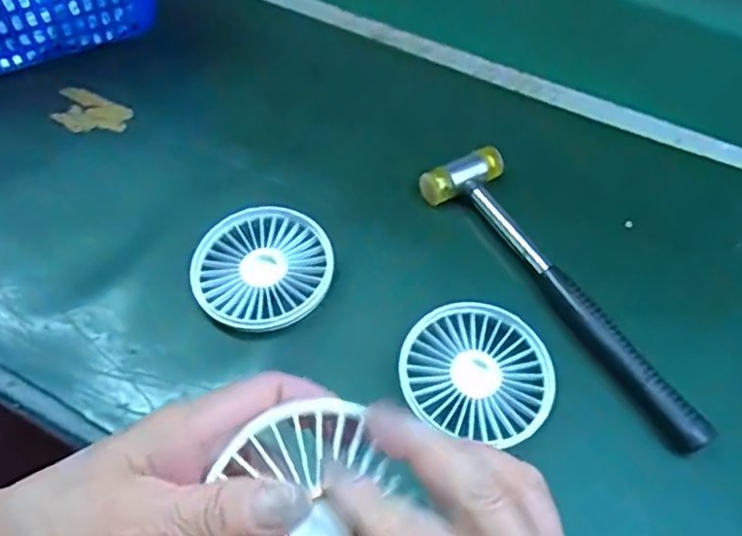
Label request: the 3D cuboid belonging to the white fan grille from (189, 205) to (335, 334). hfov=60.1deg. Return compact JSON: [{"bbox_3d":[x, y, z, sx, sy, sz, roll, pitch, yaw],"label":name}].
[{"bbox_3d":[-0.070,-0.001,0.416,0.087,0.018,0.086,2,54,-3],"label":"white fan grille"}]

